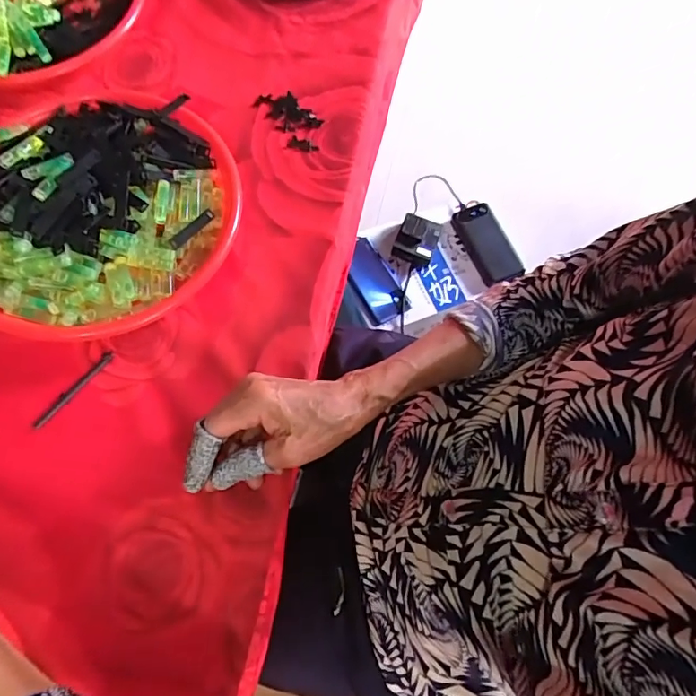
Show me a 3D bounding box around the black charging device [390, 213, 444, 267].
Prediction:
[{"bbox_3d":[0.123,-0.194,0.900,0.069,0.024,0.087,22,71,7],"label":"black charging device"}]

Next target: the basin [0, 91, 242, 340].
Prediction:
[{"bbox_3d":[-0.225,-0.123,0.433,0.237,0.059,0.236,0,70,-1],"label":"basin"}]

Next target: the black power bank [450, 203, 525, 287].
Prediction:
[{"bbox_3d":[0.245,-0.190,0.910,0.065,0.037,0.151,-19,71,-8],"label":"black power bank"}]

